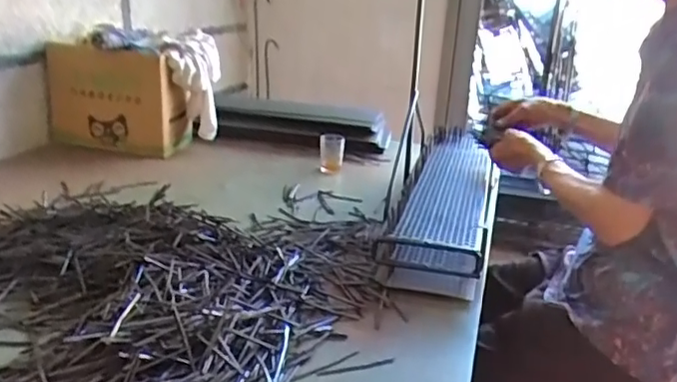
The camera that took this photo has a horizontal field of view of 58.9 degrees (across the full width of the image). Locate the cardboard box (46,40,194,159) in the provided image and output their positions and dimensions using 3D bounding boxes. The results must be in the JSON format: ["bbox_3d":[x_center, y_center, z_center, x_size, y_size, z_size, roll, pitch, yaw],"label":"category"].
[{"bbox_3d":[-0.525,-0.223,1.449,0.288,0.252,0.154,8,20,17],"label":"cardboard box"}]

